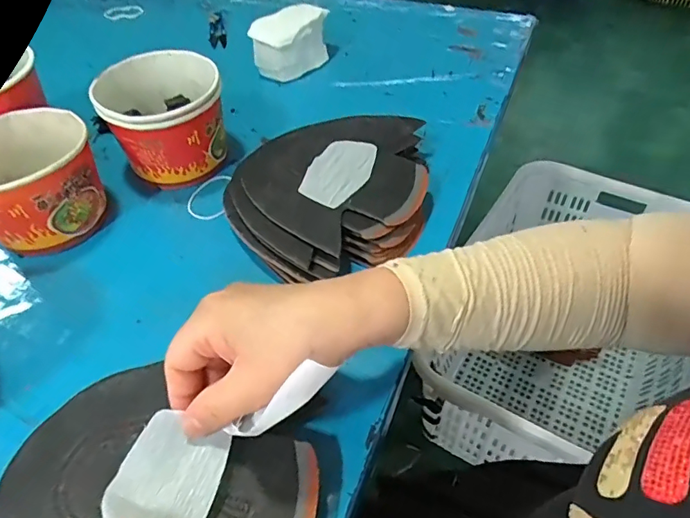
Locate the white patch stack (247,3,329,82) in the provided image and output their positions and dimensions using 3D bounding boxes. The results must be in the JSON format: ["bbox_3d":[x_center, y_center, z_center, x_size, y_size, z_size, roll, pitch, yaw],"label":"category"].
[{"bbox_3d":[-0.066,-0.270,0.614,0.052,0.070,0.100,23,53,23],"label":"white patch stack"}]

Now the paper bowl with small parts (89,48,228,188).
[{"bbox_3d":[-0.171,-0.133,0.484,0.108,0.092,0.104,-16,49,-10],"label":"paper bowl with small parts"}]

